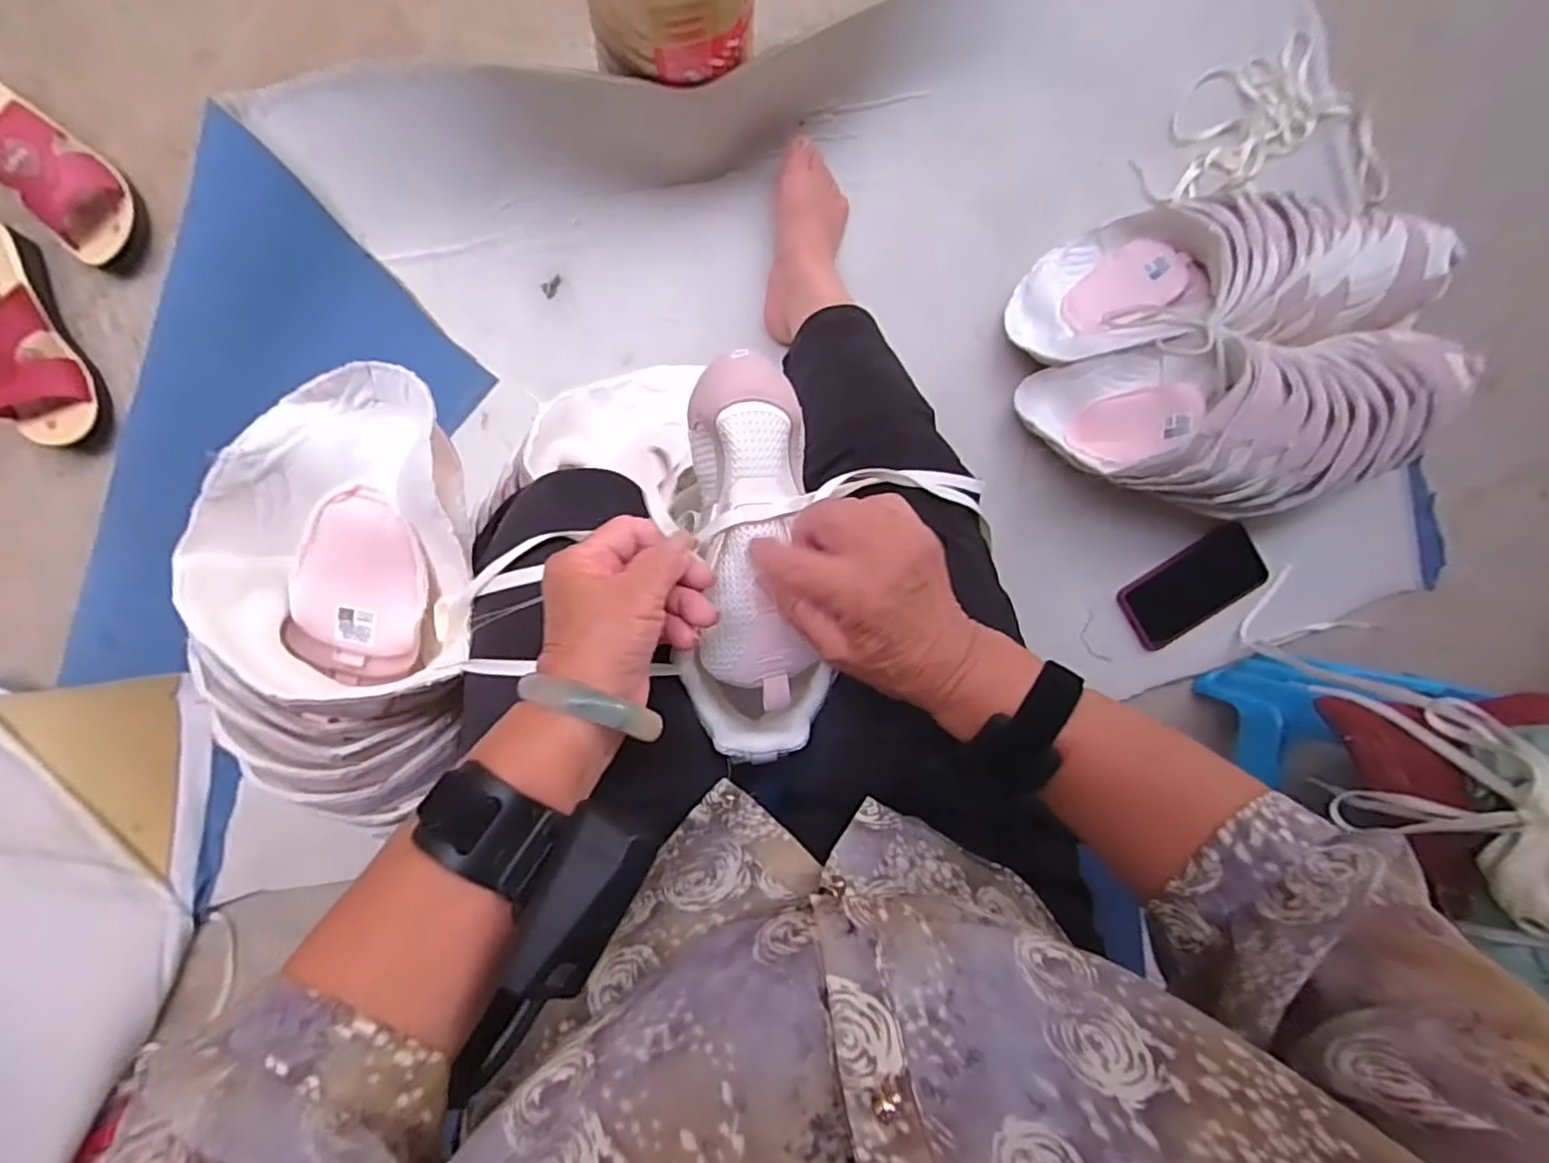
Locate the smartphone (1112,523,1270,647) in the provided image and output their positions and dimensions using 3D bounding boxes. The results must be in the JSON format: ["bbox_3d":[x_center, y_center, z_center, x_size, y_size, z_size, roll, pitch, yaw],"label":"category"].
[{"bbox_3d":[0.483,0.002,0.772,0.169,0.018,0.092,-31,105,-2],"label":"smartphone"}]

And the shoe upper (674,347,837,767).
[{"bbox_3d":[-0.012,-0.009,0.401,0.084,0.052,0.233,-3,100,-5],"label":"shoe upper"}]

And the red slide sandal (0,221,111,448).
[{"bbox_3d":[-0.738,-0.240,0.646,0.075,0.066,0.215,-21,93,-5],"label":"red slide sandal"}]

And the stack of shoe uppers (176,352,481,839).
[{"bbox_3d":[-0.266,0.007,0.423,0.155,0.113,0.259,5,93,-5],"label":"stack of shoe uppers"}]

